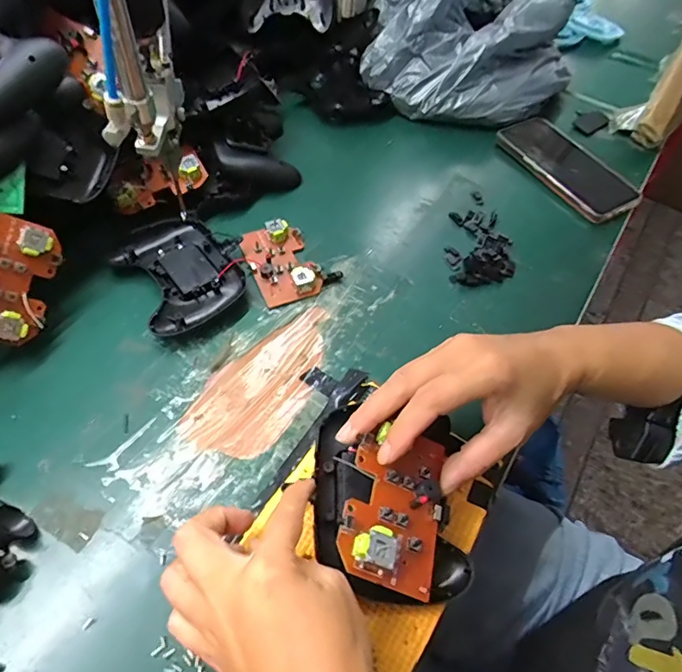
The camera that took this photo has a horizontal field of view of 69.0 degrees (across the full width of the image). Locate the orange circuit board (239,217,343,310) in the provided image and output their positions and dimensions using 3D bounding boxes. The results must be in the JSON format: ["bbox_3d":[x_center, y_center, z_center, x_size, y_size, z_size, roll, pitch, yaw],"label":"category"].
[{"bbox_3d":[-0.049,-0.071,0.450,0.067,0.016,0.086,-22,60,-18],"label":"orange circuit board"}]

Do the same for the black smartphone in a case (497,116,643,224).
[{"bbox_3d":[0.247,-0.189,0.542,0.079,0.016,0.159,-25,63,-18],"label":"black smartphone in a case"}]

